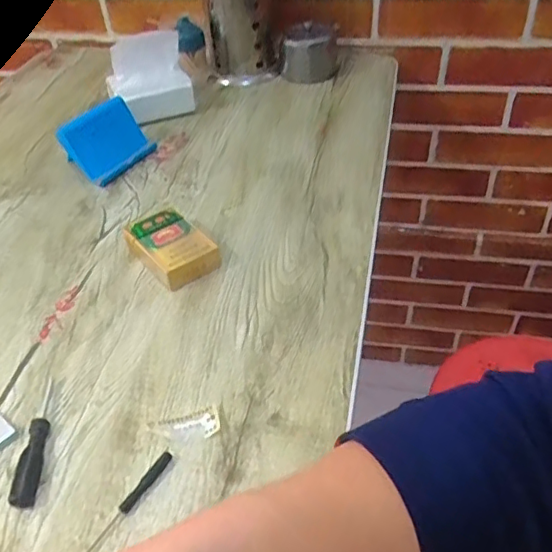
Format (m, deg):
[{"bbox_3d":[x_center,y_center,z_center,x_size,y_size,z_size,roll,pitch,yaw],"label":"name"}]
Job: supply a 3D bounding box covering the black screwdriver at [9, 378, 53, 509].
[{"bbox_3d":[-0.168,0.113,0.416,0.013,0.012,0.100,-5,43,-1],"label":"black screwdriver"}]

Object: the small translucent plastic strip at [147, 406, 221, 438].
[{"bbox_3d":[-0.065,0.108,0.422,0.049,0.004,0.023,-12,44,-8],"label":"small translucent plastic strip"}]

